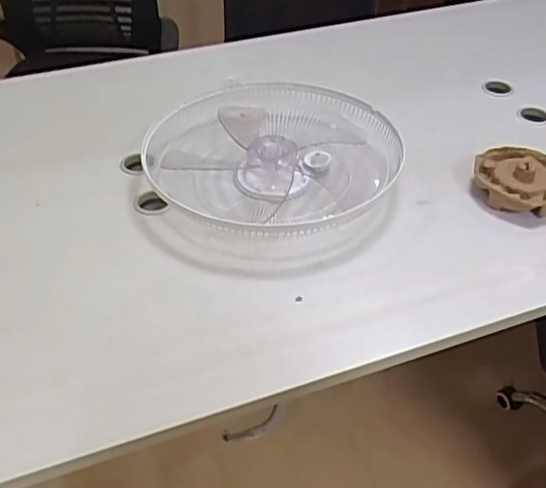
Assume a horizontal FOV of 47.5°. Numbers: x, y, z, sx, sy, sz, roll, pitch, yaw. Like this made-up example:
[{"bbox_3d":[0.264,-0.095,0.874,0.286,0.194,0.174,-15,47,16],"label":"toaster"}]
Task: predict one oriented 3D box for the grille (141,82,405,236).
[{"bbox_3d":[-0.008,-0.149,1.127,0.421,0.100,0.422,0,42,0],"label":"grille"}]

